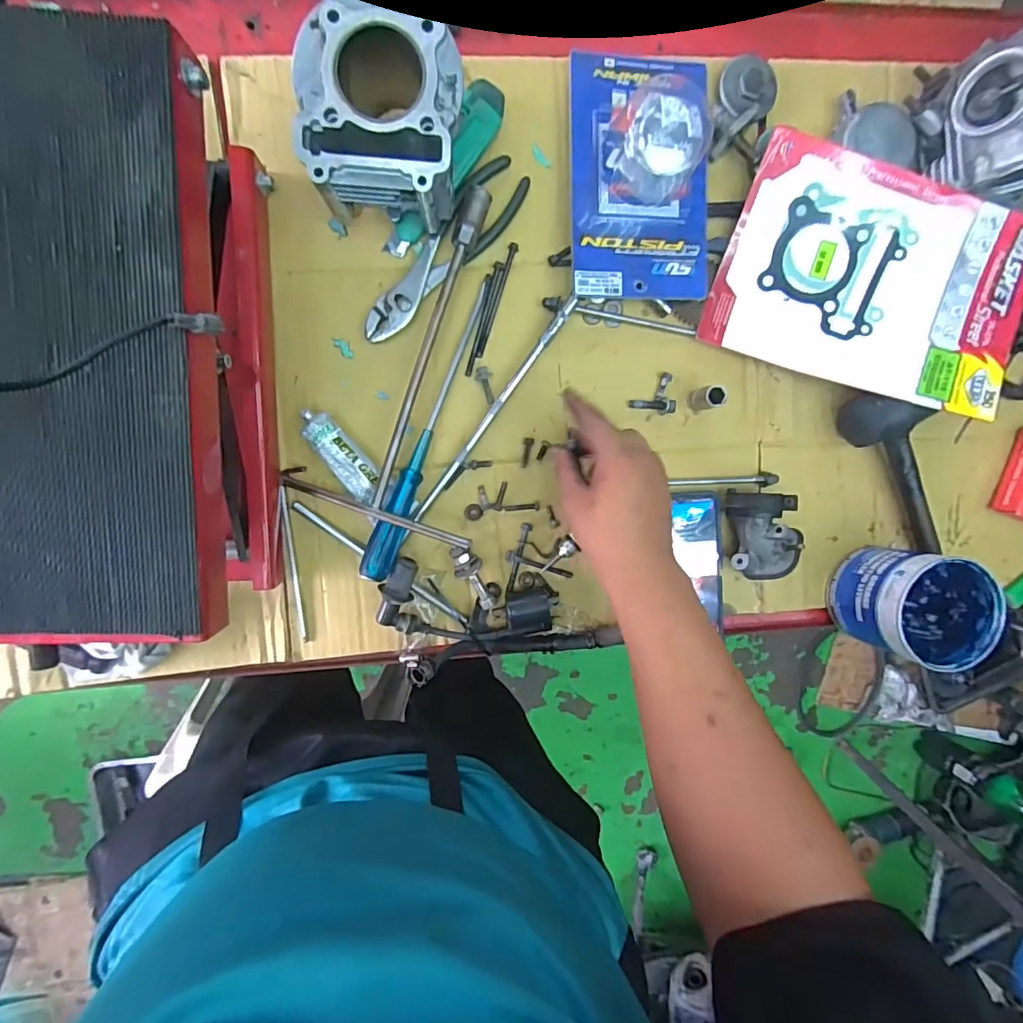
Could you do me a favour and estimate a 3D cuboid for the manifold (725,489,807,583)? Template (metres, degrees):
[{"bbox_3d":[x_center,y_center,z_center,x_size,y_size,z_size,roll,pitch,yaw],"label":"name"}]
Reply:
[{"bbox_3d":[0.245,0.023,0.498,0.067,0.048,0.091,-7,98,-5],"label":"manifold"}]

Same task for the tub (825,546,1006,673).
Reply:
[{"bbox_3d":[0.386,0.087,0.496,0.099,0.090,0.095,-1,97,-6],"label":"tub"}]

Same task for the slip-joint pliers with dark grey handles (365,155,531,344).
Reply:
[{"bbox_3d":[-0.058,-0.228,0.454,0.046,0.015,0.197,39,92,-9],"label":"slip-joint pliers with dark grey handles"}]

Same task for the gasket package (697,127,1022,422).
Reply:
[{"bbox_3d":[0.337,-0.214,0.469,0.271,0.020,0.189,19,96,1],"label":"gasket package"}]

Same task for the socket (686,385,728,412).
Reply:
[{"bbox_3d":[0.184,-0.107,0.480,0.019,0.042,0.021,-12,98,-4],"label":"socket"}]

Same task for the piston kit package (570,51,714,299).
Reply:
[{"bbox_3d":[0.118,-0.296,0.430,0.126,0.052,0.204,-2,97,-6],"label":"piston kit package"}]

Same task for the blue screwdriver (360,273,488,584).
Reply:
[{"bbox_3d":[-0.078,-0.074,0.458,0.026,0.025,0.283,19,95,-8],"label":"blue screwdriver"}]

